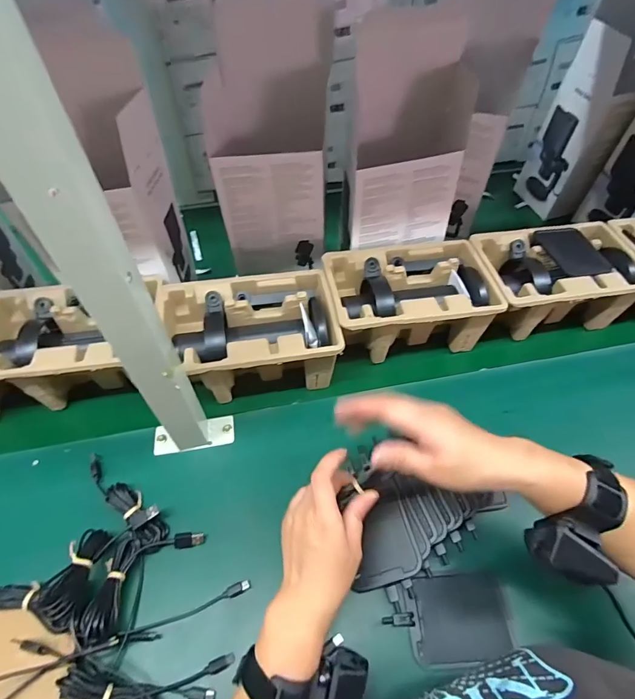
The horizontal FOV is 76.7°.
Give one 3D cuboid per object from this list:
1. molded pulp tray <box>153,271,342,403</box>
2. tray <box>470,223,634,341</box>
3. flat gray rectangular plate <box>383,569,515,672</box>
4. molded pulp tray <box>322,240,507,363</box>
[{"bbox_3d":[-0.087,-0.016,0.549,0.221,0.105,0.146,-11,52,-6],"label":"molded pulp tray"},{"bbox_3d":[0.356,-0.103,0.615,0.225,0.101,0.147,-8,51,-4],"label":"tray"},{"bbox_3d":[0.135,0.270,0.402,0.118,0.012,0.074,-5,51,-2],"label":"flat gray rectangular plate"},{"bbox_3d":[0.130,-0.069,0.593,0.225,0.100,0.148,-10,52,-5],"label":"molded pulp tray"}]

